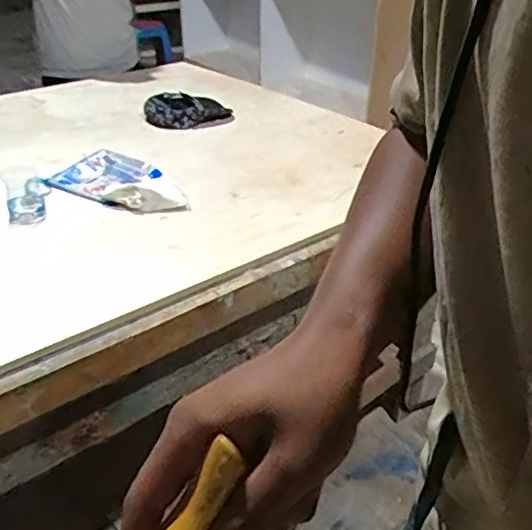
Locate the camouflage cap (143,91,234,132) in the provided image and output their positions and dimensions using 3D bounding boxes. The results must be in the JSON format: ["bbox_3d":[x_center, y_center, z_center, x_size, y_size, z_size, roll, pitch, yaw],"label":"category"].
[{"bbox_3d":[-0.204,-0.399,1.486,0.219,0.047,0.197,-7,36,-11],"label":"camouflage cap"}]

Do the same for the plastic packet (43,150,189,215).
[{"bbox_3d":[-0.282,-0.160,1.130,0.304,0.023,0.170,22,40,27],"label":"plastic packet"}]

